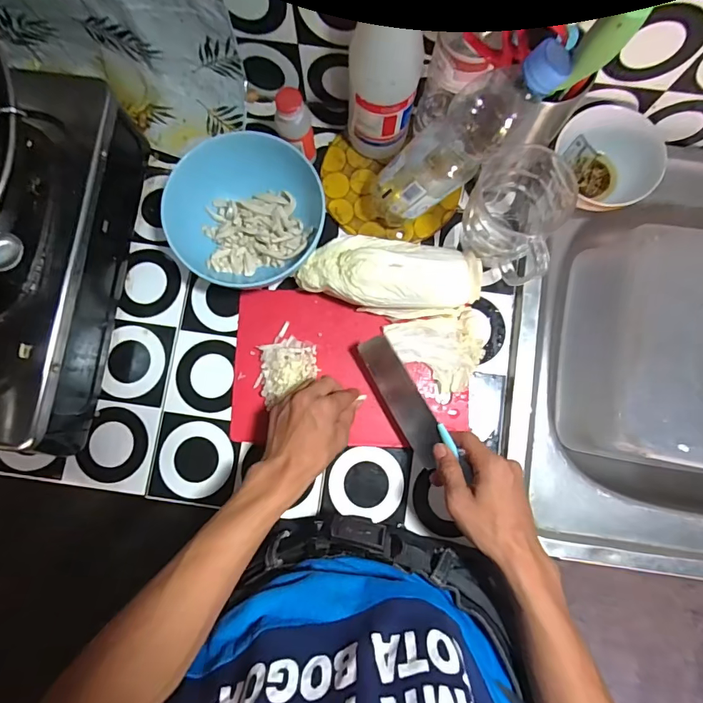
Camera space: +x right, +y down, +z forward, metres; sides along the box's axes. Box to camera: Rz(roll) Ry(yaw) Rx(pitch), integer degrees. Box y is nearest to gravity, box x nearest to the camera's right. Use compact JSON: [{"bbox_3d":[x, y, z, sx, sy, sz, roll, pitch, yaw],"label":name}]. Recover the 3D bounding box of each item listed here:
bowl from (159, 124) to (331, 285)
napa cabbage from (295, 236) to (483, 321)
[{"bbox_3d":[-0.118,-0.161,0.498,0.166,0.068,0.157,0,82,0],"label":"bowl"},{"bbox_3d":[0.044,-0.085,0.485,0.197,0.063,0.082,8,83,1],"label":"napa cabbage"}]

